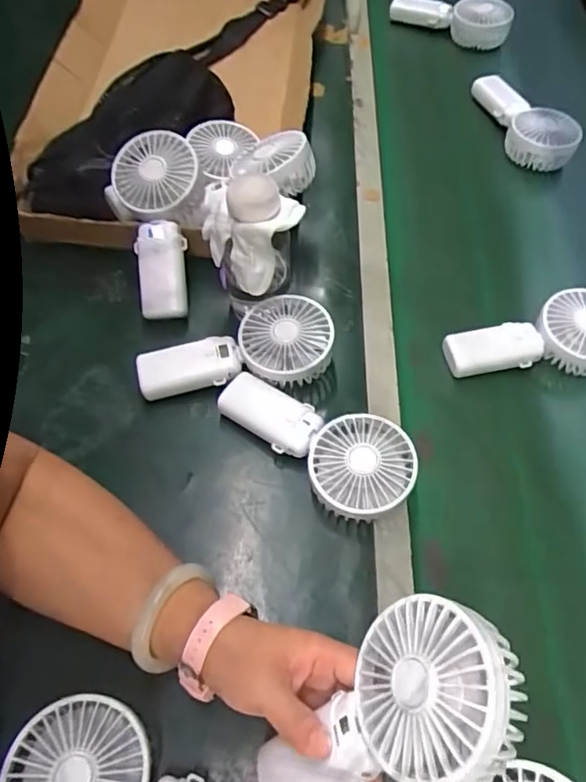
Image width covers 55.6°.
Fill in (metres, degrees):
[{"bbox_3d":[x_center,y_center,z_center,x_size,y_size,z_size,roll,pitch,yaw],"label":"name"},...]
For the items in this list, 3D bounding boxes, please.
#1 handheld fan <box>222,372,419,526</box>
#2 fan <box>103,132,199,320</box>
[{"bbox_3d":[0.018,0.044,0.493,0.189,0.039,0.089,27,62,25],"label":"handheld fan"},{"bbox_3d":[-0.142,-0.166,0.575,0.097,0.053,0.187,-5,90,-6],"label":"fan"}]

